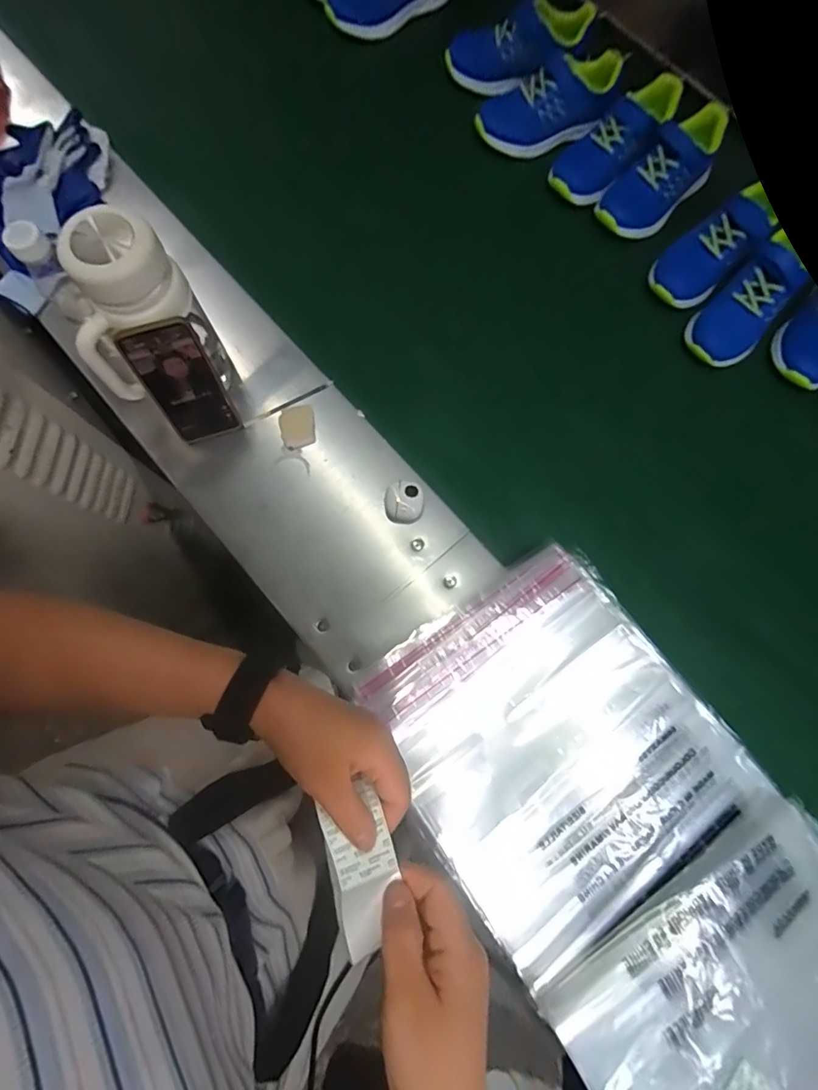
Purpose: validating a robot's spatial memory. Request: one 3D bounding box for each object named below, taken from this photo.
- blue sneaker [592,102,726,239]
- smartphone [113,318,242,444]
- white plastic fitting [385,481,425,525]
[{"bbox_3d":[0.373,-0.540,0.723,0.217,0.090,0.081,-42,78,5],"label":"blue sneaker"},{"bbox_3d":[-0.261,-0.183,0.571,0.077,0.161,0.007,-18,60,-5],"label":"smartphone"},{"bbox_3d":[-0.005,-0.052,0.607,0.047,0.027,0.049,0,75,0],"label":"white plastic fitting"}]

